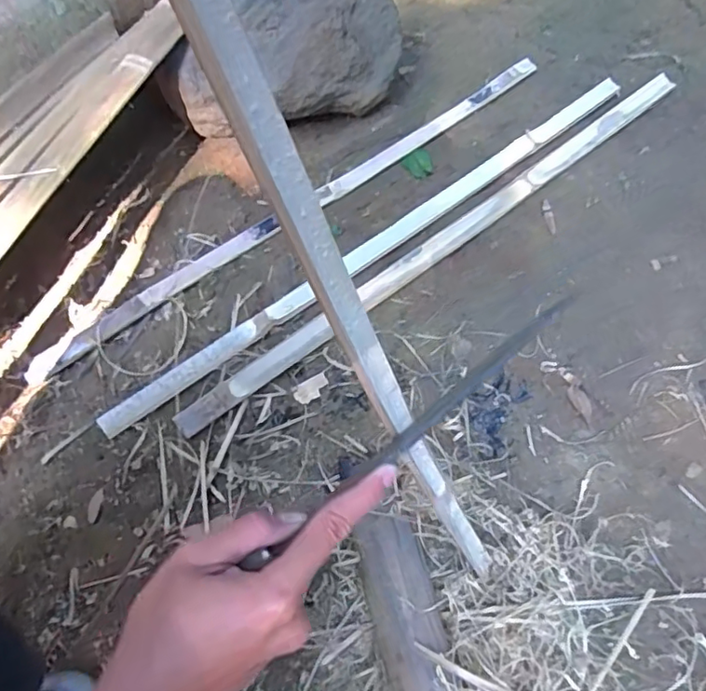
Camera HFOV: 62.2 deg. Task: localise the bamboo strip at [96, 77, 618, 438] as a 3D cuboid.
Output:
[{"bbox_3d":[0.055,-0.150,0.797,0.870,0.008,0.034,-36,77,-15],"label":"bamboo strip"}]

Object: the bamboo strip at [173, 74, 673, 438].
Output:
[{"bbox_3d":[0.144,-0.156,0.801,0.878,0.019,0.034,-36,66,-17],"label":"bamboo strip"}]

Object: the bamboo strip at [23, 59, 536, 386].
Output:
[{"bbox_3d":[-0.052,-0.208,0.835,0.872,0.015,0.030,-35,65,-17],"label":"bamboo strip"}]

